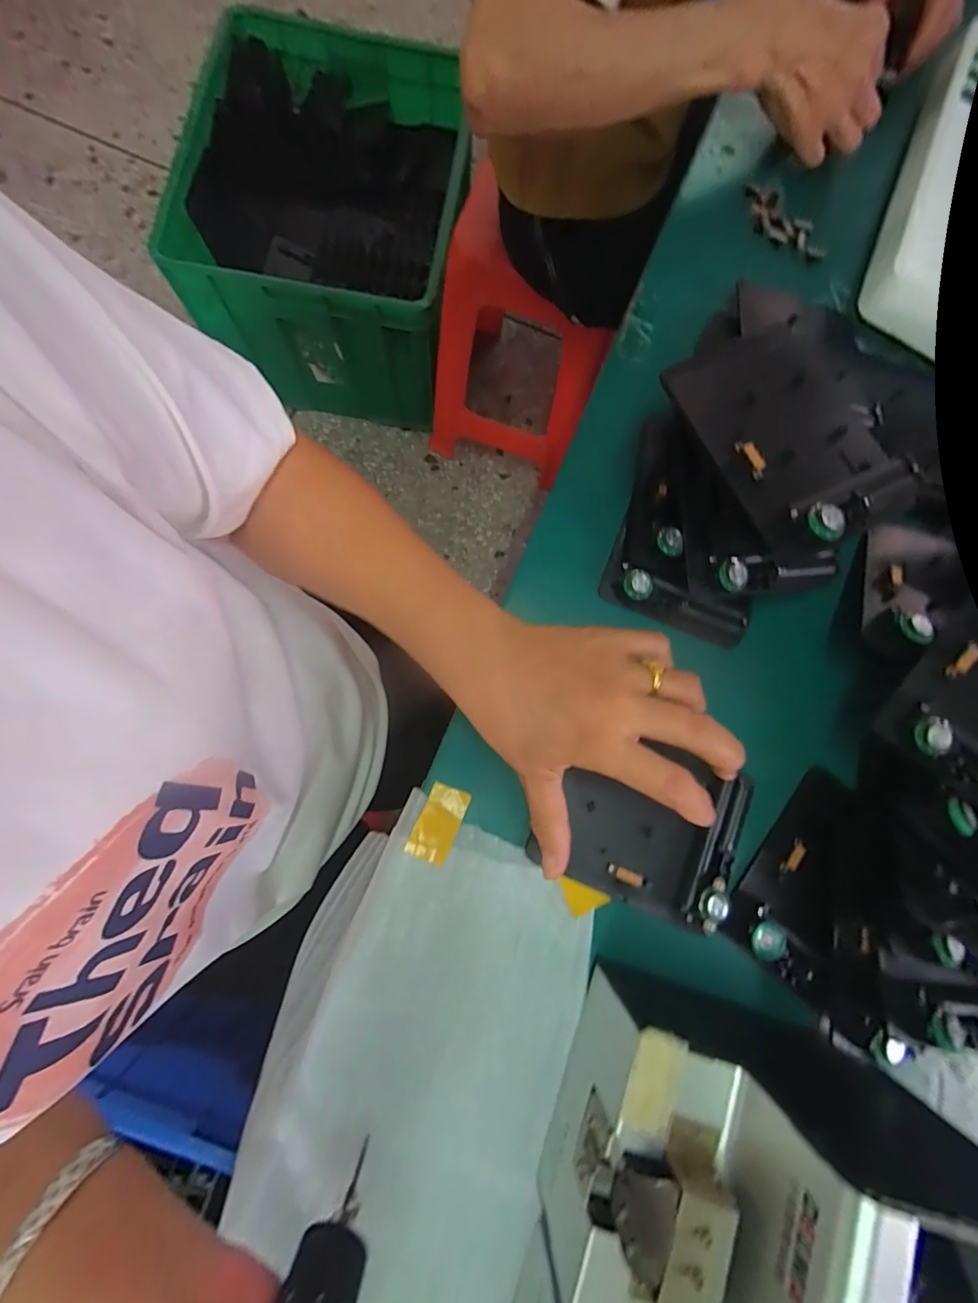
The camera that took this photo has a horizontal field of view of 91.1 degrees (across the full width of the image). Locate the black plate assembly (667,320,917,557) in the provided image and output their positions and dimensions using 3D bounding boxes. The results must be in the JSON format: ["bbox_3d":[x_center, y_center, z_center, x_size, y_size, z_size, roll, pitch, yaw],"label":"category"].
[{"bbox_3d":[0.178,-0.129,0.282,0.107,0.030,0.137,-24,83,-8],"label":"black plate assembly"}]

